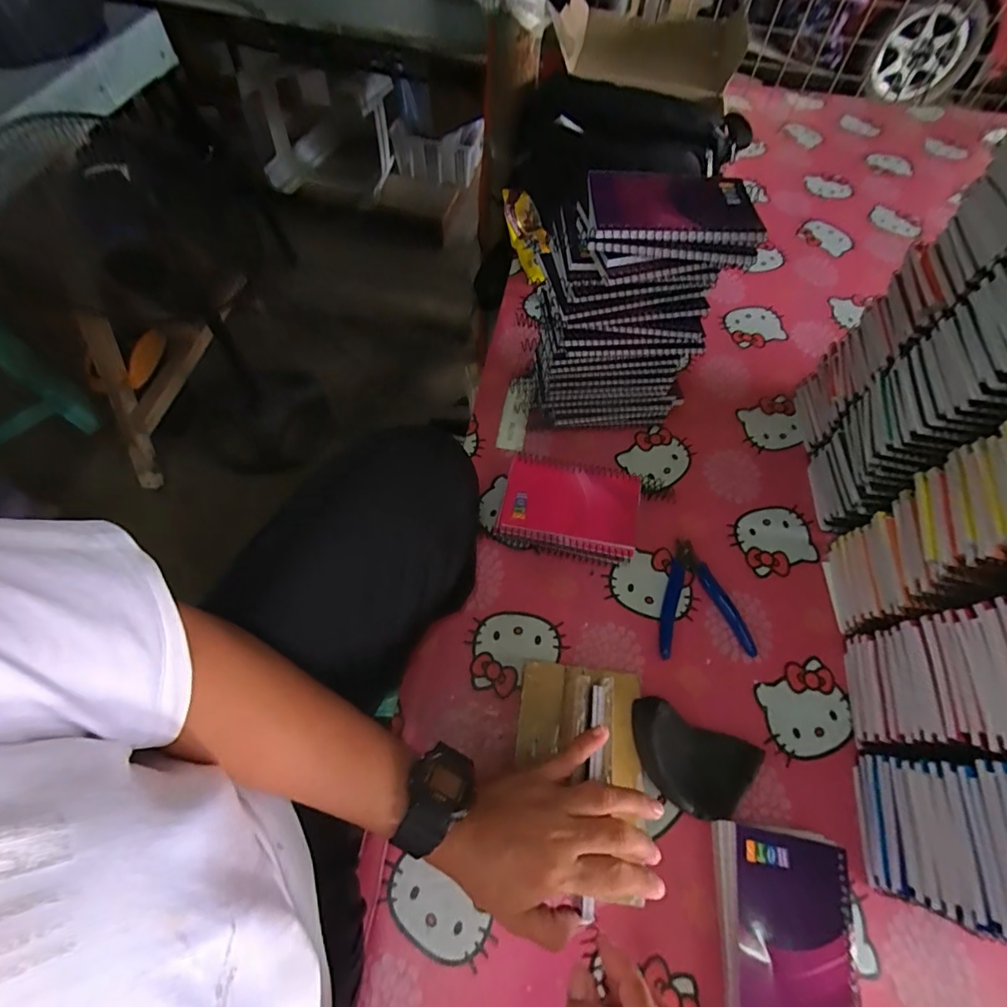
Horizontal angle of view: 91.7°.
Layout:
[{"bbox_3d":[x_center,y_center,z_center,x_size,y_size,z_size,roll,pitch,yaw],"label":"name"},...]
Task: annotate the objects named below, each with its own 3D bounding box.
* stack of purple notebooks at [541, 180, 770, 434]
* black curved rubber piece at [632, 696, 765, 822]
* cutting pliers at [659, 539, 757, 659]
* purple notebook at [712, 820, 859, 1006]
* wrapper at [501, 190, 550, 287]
[{"bbox_3d":[0.117,-0.185,0.485,0.159,0.243,0.095,1,61,-2],"label":"stack of purple notebooks"},{"bbox_3d":[0.149,0.209,0.398,0.097,0.022,0.066,26,63,11],"label":"black curved rubber piece"},{"bbox_3d":[0.188,0.090,0.471,0.087,0.011,0.109,1,61,-2],"label":"cutting pliers"},{"bbox_3d":[0.196,0.308,0.345,0.087,0.027,0.132,9,61,2],"label":"purple notebook"},{"bbox_3d":[0.037,-0.384,0.707,0.058,0.033,0.119,-17,98,-12],"label":"wrapper"}]

